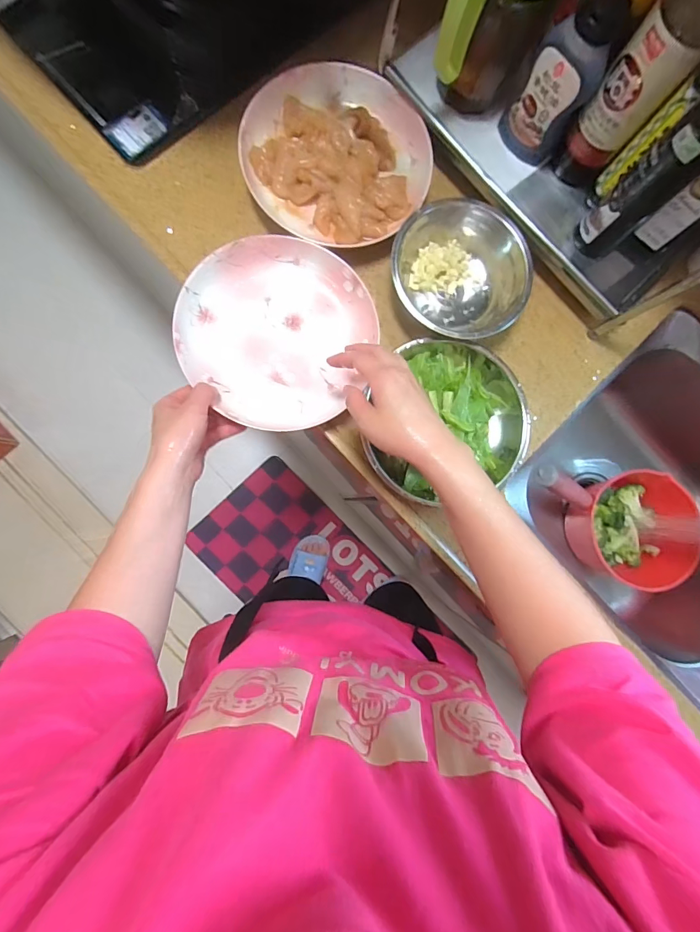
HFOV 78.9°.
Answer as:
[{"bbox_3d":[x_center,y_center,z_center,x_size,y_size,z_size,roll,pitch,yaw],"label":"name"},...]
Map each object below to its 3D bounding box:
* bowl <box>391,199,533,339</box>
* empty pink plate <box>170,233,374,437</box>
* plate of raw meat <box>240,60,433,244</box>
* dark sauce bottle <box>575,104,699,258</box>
[{"bbox_3d":[0.119,-0.211,0.478,0.150,0.069,0.131,41,83,-2],"label":"bowl"},{"bbox_3d":[-0.075,-0.144,0.457,0.195,0.029,0.199,0,86,-6],"label":"empty pink plate"},{"bbox_3d":[-0.015,-0.349,0.480,0.199,0.031,0.189,0,86,-6],"label":"plate of raw meat"},{"bbox_3d":[0.295,-0.275,0.377,0.050,0.236,0.046,-41,91,-7],"label":"dark sauce bottle"}]

